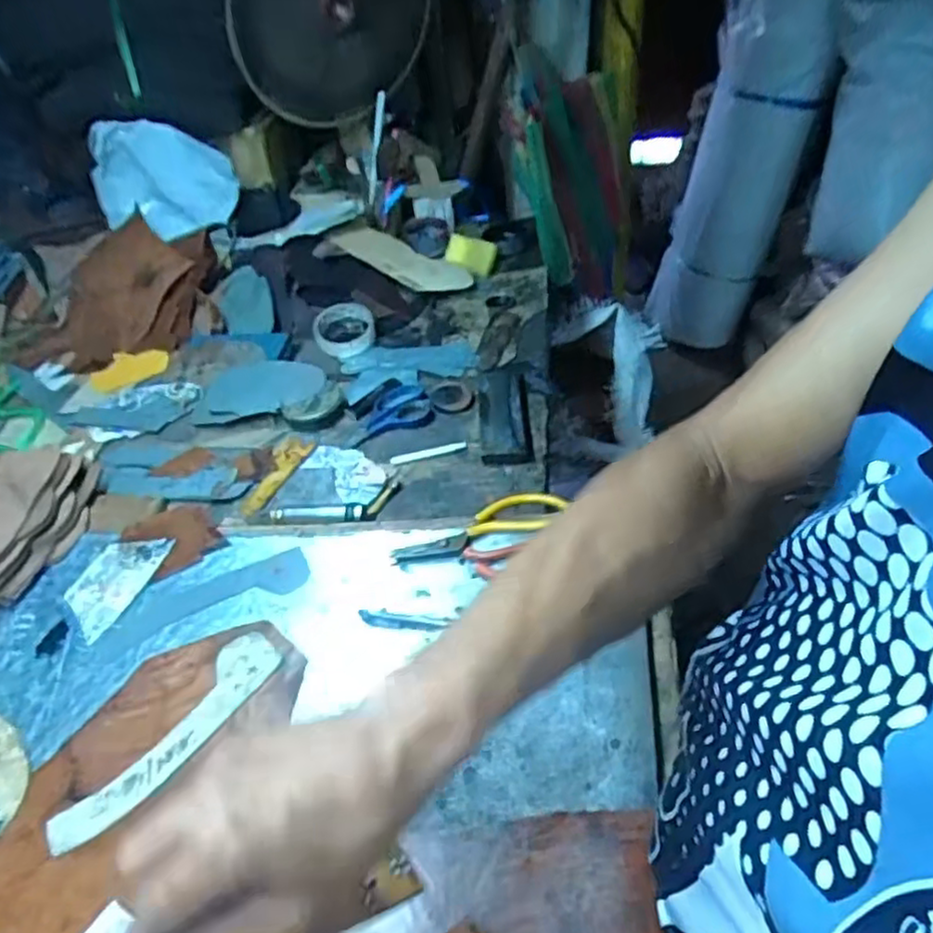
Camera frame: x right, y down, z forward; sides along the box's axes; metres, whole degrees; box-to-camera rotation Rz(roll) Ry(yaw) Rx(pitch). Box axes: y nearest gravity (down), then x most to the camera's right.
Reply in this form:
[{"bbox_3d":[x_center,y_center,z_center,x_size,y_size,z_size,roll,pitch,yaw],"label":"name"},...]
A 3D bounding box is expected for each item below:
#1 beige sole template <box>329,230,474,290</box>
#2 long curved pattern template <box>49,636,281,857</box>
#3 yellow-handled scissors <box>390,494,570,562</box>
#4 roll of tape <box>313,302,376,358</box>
[{"bbox_3d":[-0.097,-0.320,1.112,0.217,0.017,0.089,29,49,15],"label":"beige sole template"},{"bbox_3d":[-0.239,0.219,0.578,0.052,0.005,0.207,24,53,30],"label":"long curved pattern template"},{"bbox_3d":[0.010,0.059,0.676,0.165,0.020,0.045,-16,52,-9],"label":"yellow-handled scissors"},{"bbox_3d":[-0.176,-0.200,1.024,0.085,0.024,0.097,-12,52,-6],"label":"roll of tape"}]

